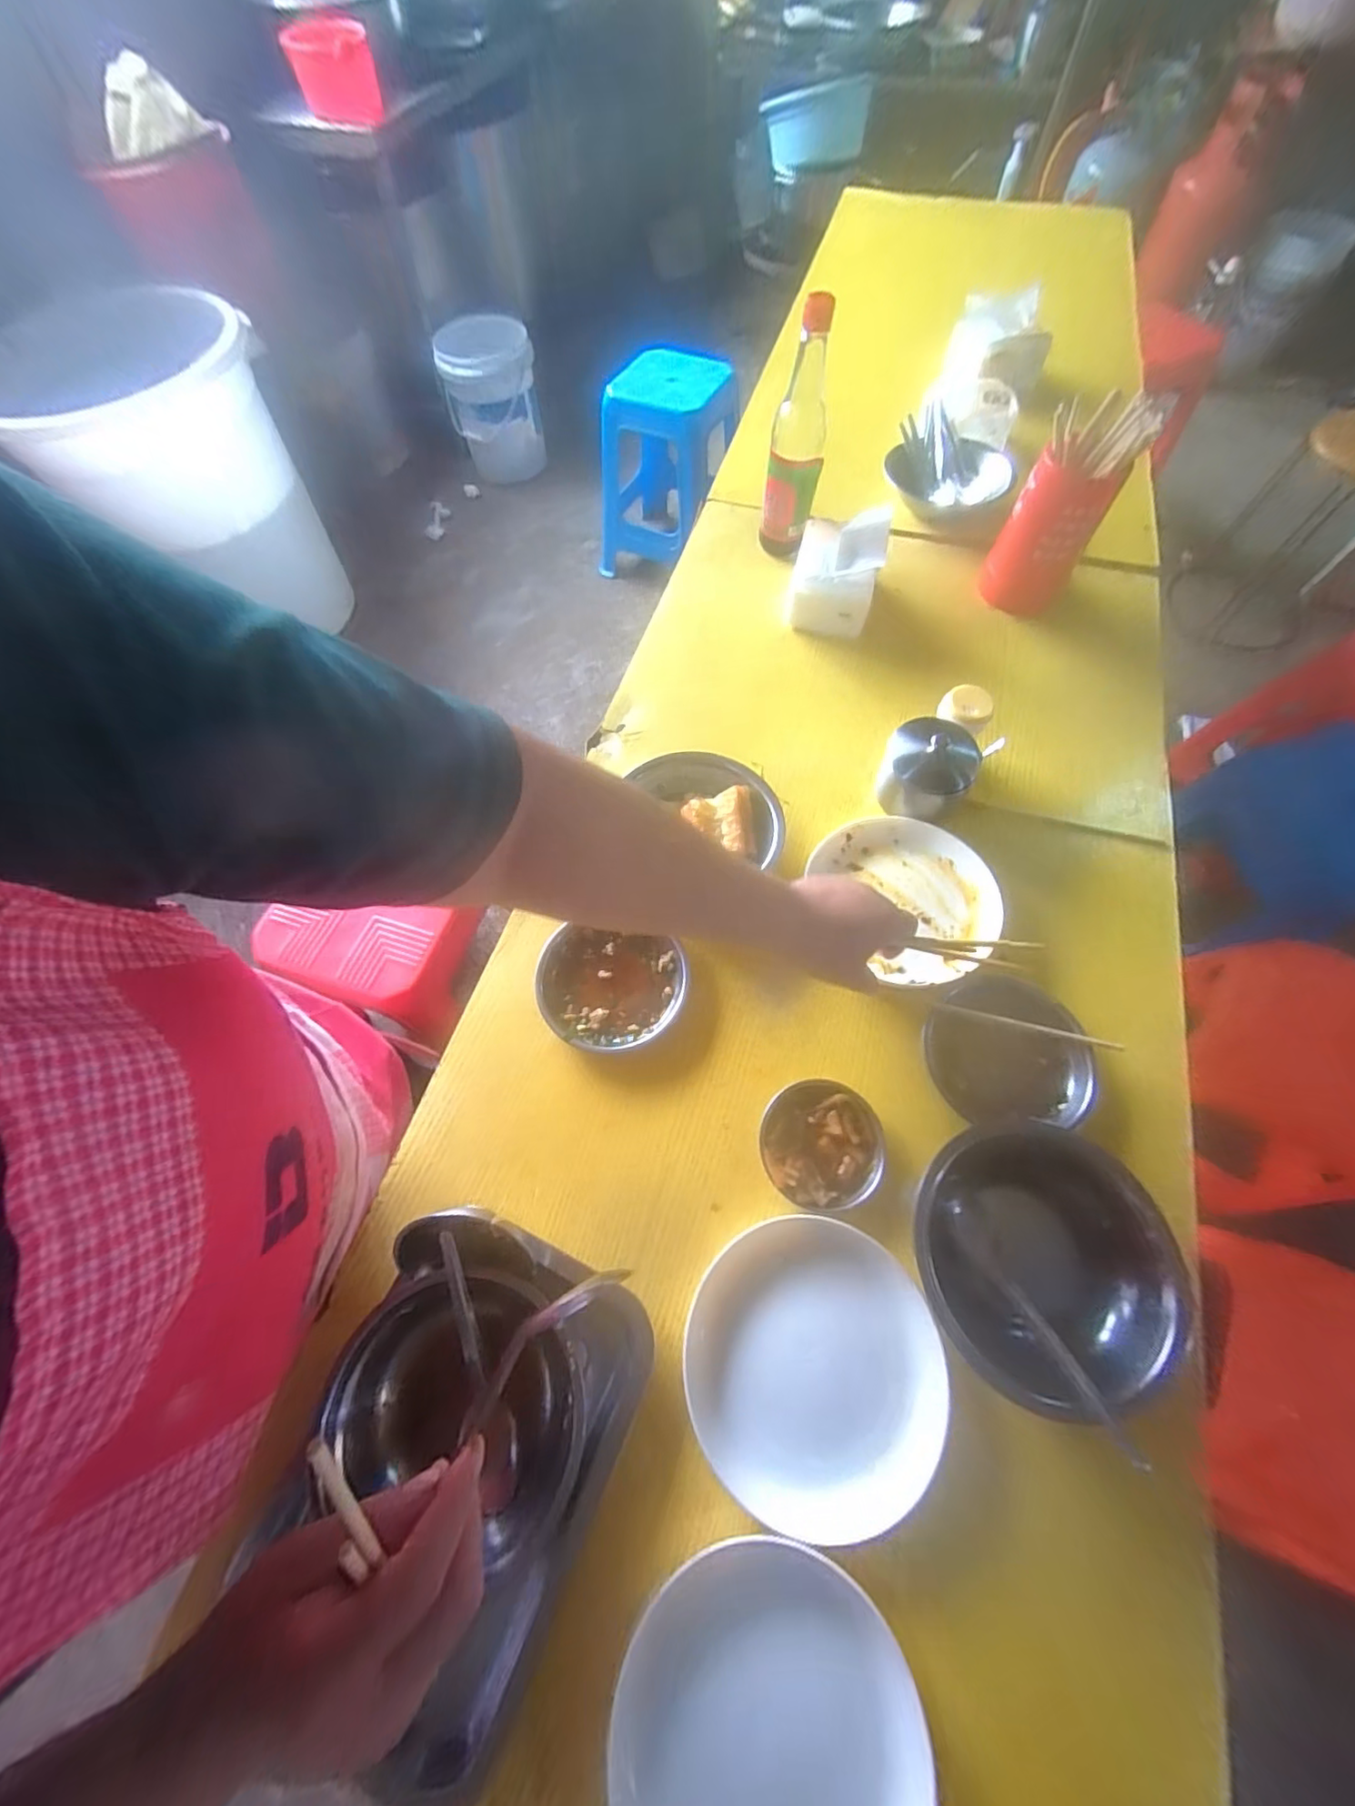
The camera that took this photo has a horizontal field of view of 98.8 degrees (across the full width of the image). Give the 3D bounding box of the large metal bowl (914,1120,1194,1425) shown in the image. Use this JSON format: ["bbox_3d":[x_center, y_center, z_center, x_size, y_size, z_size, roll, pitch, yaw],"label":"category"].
[{"bbox_3d":[0.242,0.242,0.394,0.156,0.067,0.170,-1,65,2],"label":"large metal bowl"}]

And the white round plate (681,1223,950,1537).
[{"bbox_3d":[0.092,0.311,0.395,0.167,0.027,0.159,-1,65,2],"label":"white round plate"}]

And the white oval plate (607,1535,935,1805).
[{"bbox_3d":[0.050,0.462,0.321,0.163,0.034,0.164,-3,65,0],"label":"white oval plate"}]

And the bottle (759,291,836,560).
[{"bbox_3d":[0.138,-0.534,0.673,0.065,0.238,0.051,8,67,6],"label":"bottle"}]

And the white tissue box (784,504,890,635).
[{"bbox_3d":[0.189,-0.398,0.693,0.100,0.084,0.123,12,68,7],"label":"white tissue box"}]

